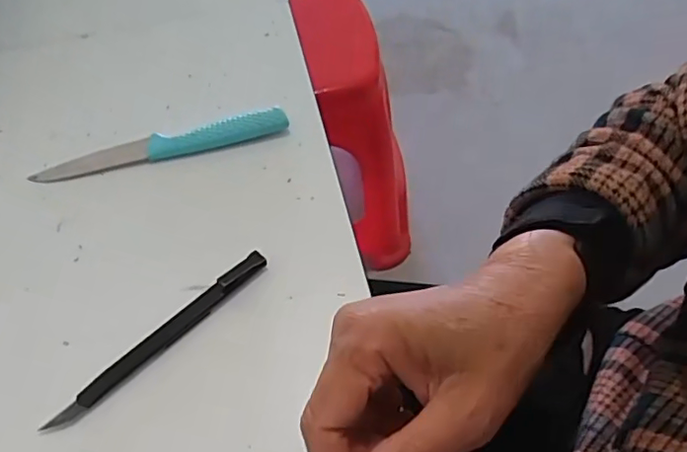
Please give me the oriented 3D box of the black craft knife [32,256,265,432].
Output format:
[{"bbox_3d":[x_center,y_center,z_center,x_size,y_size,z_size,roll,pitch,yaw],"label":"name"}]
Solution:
[{"bbox_3d":[-0.103,0.062,0.329,0.143,0.010,0.013,-40,63,-21],"label":"black craft knife"}]

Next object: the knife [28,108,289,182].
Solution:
[{"bbox_3d":[-0.129,-0.058,0.410,0.179,0.010,0.025,-12,57,-5],"label":"knife"}]

